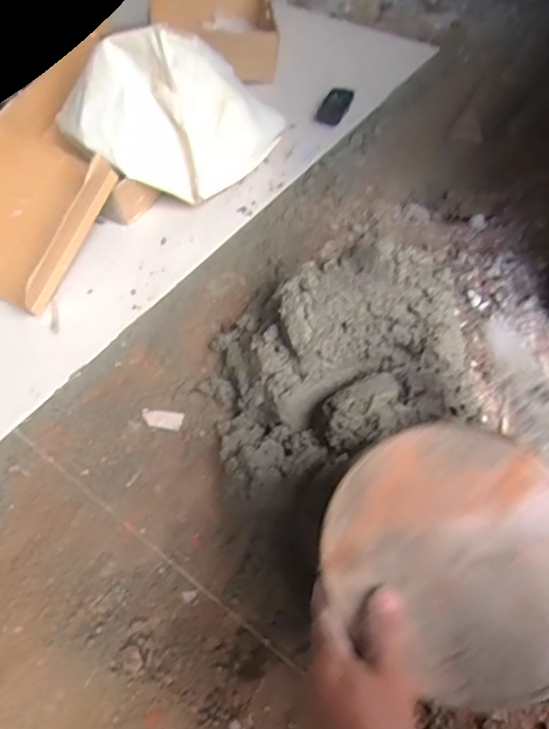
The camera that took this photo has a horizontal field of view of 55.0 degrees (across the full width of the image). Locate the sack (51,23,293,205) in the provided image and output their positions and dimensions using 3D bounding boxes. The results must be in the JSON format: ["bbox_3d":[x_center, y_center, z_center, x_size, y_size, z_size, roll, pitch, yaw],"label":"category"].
[{"bbox_3d":[-0.169,-0.436,0.886,0.252,0.233,0.298,22,59,16],"label":"sack"}]

